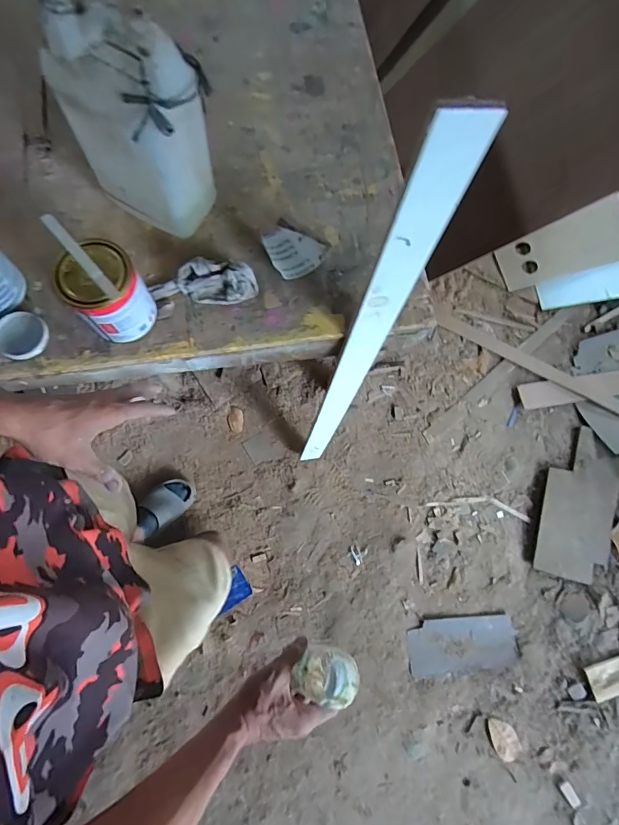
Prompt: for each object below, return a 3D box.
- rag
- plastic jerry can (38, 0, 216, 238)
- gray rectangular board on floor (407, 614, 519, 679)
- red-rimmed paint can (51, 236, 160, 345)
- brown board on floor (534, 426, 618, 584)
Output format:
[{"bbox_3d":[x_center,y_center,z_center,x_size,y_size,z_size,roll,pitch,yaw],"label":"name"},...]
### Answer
[{"bbox_3d":[-0.168,-0.223,0.733,0.157,0.046,0.070,5,77,-7],"label":"rag"},{"bbox_3d":[-0.245,-0.390,0.625,0.185,0.336,0.109,32,76,-1],"label":"plastic jerry can"},{"bbox_3d":[0.520,0.790,1.454,0.376,0.012,0.165,-3,79,-8],"label":"gray rectangular board on floor"},{"bbox_3d":[-0.303,-0.178,0.662,0.101,0.137,0.096,2,78,-8],"label":"red-rimmed paint can"},{"bbox_3d":[0.962,0.330,1.531,0.224,0.022,0.512,12,87,17],"label":"brown board on floor"}]

